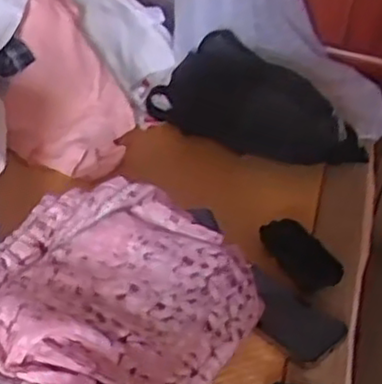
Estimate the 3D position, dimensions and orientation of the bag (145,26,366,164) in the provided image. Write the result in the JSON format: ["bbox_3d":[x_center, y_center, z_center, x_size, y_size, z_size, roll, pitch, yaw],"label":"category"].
[{"bbox_3d":[0.088,-0.127,1.020,0.296,0.112,0.110,23,37,18],"label":"bag"}]

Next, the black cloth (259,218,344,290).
[{"bbox_3d":[0.127,0.067,0.838,0.065,0.018,0.100,-17,43,-32],"label":"black cloth"}]

